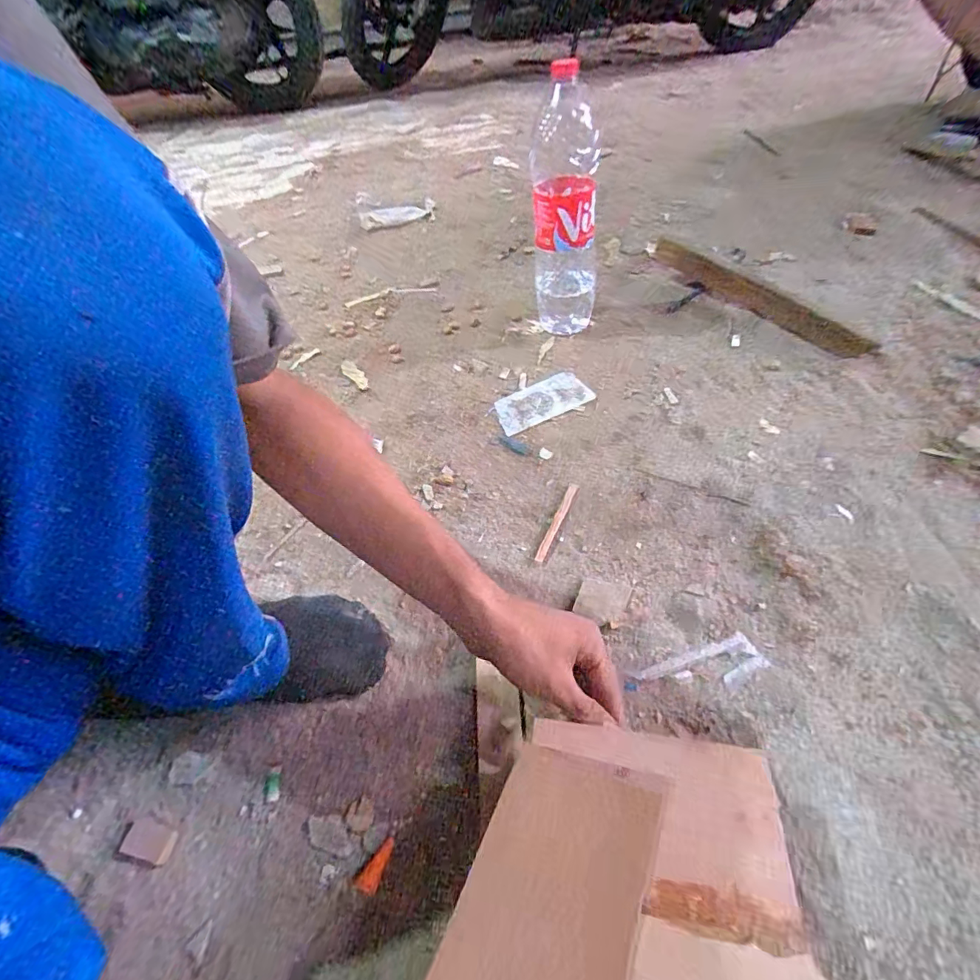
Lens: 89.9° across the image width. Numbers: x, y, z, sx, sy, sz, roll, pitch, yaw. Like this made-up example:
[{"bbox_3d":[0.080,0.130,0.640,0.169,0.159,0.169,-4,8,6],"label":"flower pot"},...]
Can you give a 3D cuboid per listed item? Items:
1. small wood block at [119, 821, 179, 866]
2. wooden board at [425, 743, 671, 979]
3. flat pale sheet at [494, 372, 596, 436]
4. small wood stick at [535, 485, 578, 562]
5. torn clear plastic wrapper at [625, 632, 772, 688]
[{"bbox_3d":[-0.254,0.263,0.366,0.041,0.006,0.021,8,50,12],"label":"small wood block"},{"bbox_3d":[0.030,0.226,0.264,0.089,0.013,0.164,17,49,22],"label":"wooden board"},{"bbox_3d":[0.068,-0.124,0.671,0.132,0.004,0.075,-23,50,-14],"label":"flat pale sheet"},{"bbox_3d":[0.073,0.033,0.533,0.011,0.008,0.110,16,52,19],"label":"small wood stick"},{"bbox_3d":[0.181,0.156,0.423,0.114,0.006,0.038,-17,49,-9],"label":"torn clear plastic wrapper"}]

